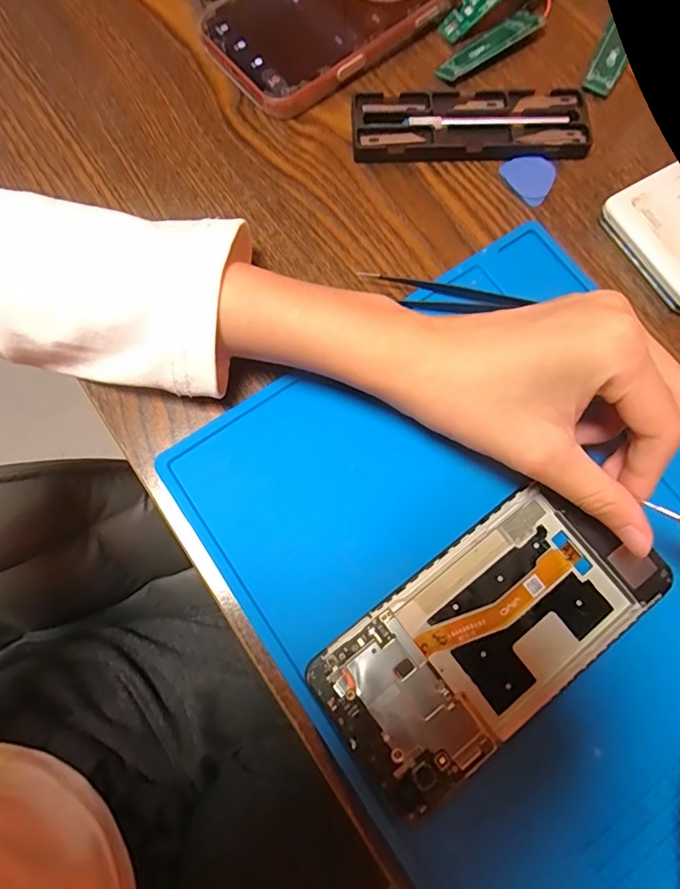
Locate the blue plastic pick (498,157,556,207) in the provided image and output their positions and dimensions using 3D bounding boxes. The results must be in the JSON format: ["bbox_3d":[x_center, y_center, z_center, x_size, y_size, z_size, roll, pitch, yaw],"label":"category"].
[{"bbox_3d":[0.104,-0.146,0.272,0.026,0.004,0.028,0,80,0],"label":"blue plastic pick"}]

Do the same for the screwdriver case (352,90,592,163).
[{"bbox_3d":[0.071,-0.174,0.274,0.126,0.009,0.038,-1,77,-2],"label":"screwdriver case"}]

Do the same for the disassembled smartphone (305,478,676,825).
[{"bbox_3d":[0.061,0.078,0.208,0.141,0.006,0.070,-37,80,-9],"label":"disassembled smartphone"}]

